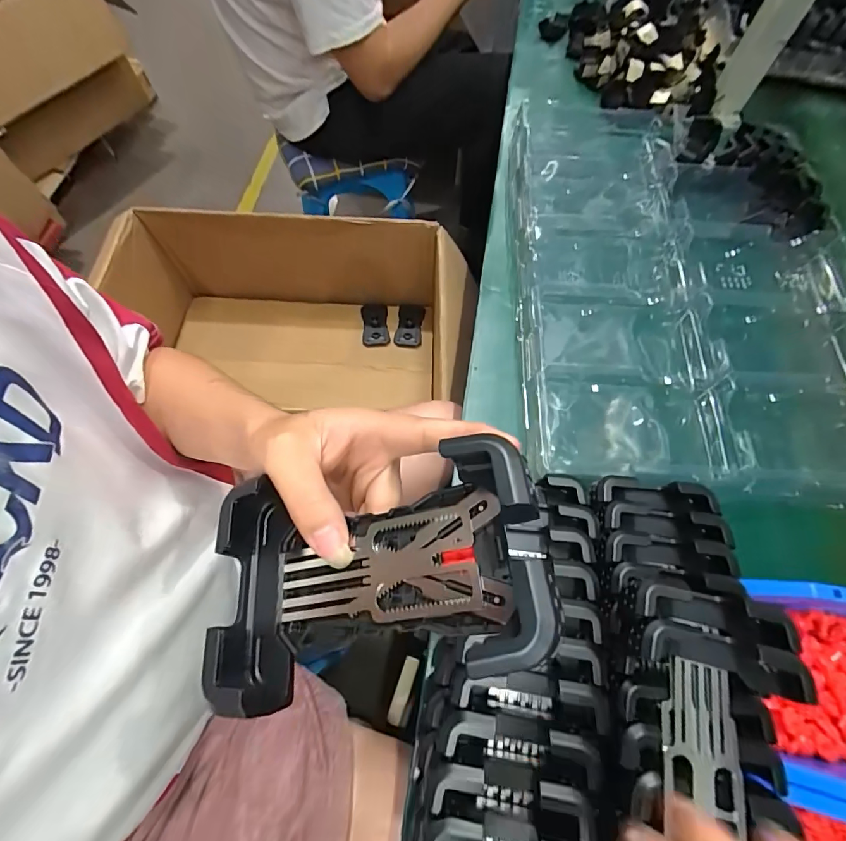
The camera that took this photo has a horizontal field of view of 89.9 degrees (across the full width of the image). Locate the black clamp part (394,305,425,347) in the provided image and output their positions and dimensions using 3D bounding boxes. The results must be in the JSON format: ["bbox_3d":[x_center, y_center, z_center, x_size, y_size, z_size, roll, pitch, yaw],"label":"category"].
[{"bbox_3d":[-0.030,-0.207,0.955,0.057,0.030,0.110,6,67,1],"label":"black clamp part"}]

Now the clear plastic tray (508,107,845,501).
[{"bbox_3d":[0.308,-0.172,0.490,0.398,0.056,0.529,4,67,0],"label":"clear plastic tray"}]

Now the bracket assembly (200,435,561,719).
[{"bbox_3d":[-0.024,0.062,0.177,0.144,0.037,0.087,-17,66,15],"label":"bracket assembly"}]

